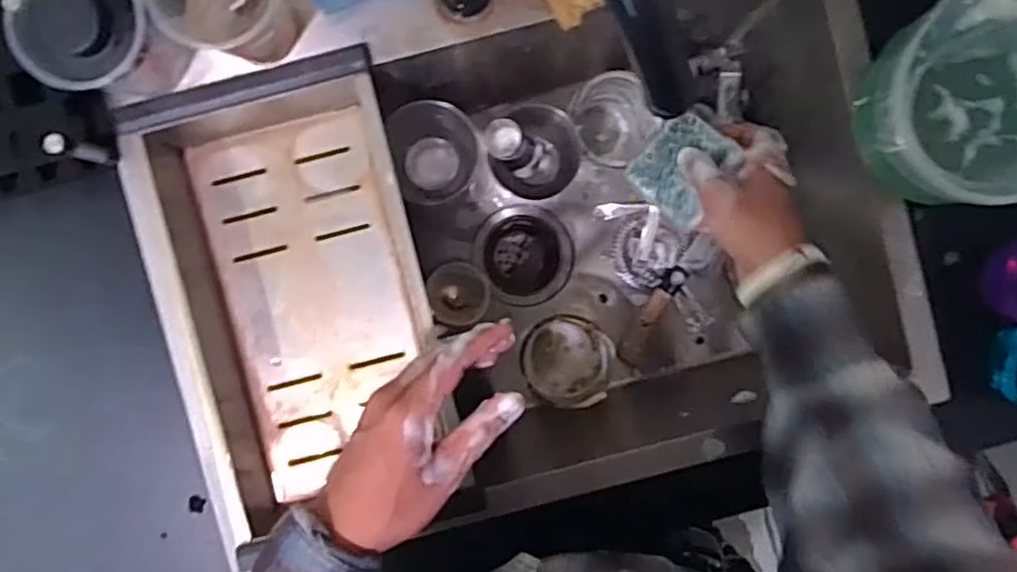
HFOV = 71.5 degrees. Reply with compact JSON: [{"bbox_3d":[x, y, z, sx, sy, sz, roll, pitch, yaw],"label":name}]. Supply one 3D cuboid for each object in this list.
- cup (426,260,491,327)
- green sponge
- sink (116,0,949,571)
[{"bbox_3d":[-0.054,0.010,0.769,0.065,0.074,0.070,0,91,-1],"label":"cup"},{"bbox_3d":[0.139,-0.095,0.567,0.076,0.010,0.075,-55,52,18],"label":"green sponge"},{"bbox_3d":[0.030,-0.038,0.673,0.616,0.277,0.455,-16,91,-1],"label":"sink"}]

